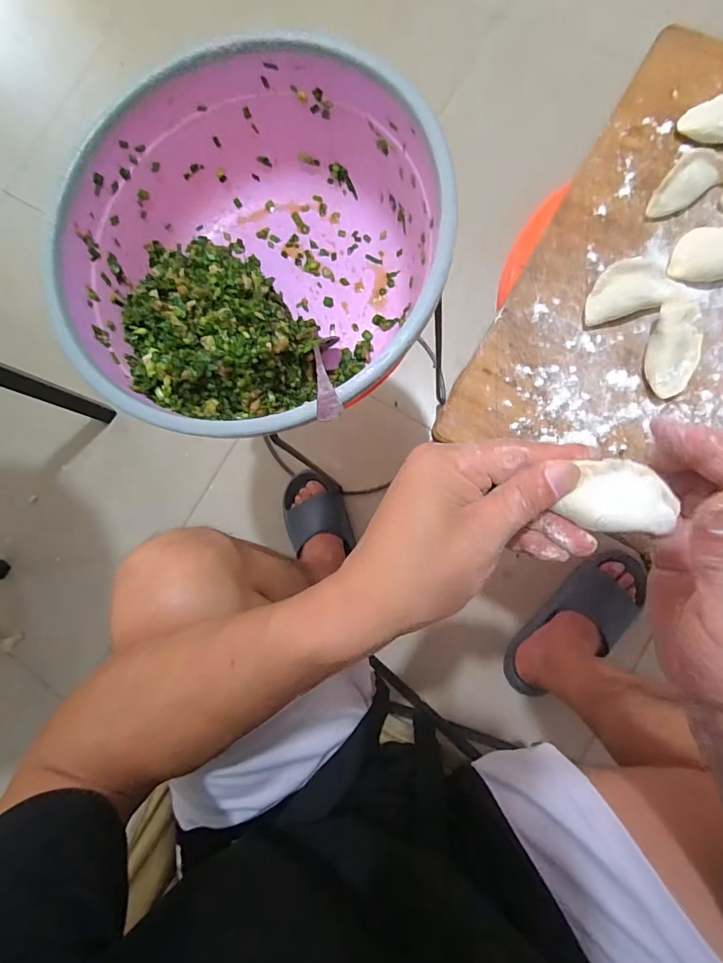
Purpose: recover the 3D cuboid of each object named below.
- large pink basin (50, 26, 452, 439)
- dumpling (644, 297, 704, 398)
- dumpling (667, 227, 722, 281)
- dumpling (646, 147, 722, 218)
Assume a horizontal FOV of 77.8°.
[{"bbox_3d":[-0.080,-0.170,0.356,0.270,0.109,0.277,-1,84,7],"label":"large pink basin"},{"bbox_3d":[0.228,-0.097,0.326,0.035,0.024,0.070,14,86,9],"label":"dumpling"},{"bbox_3d":[0.265,-0.168,0.330,0.066,0.020,0.037,4,84,8],"label":"dumpling"},{"bbox_3d":[0.245,-0.225,0.337,0.061,0.023,0.028,-31,81,3],"label":"dumpling"}]

